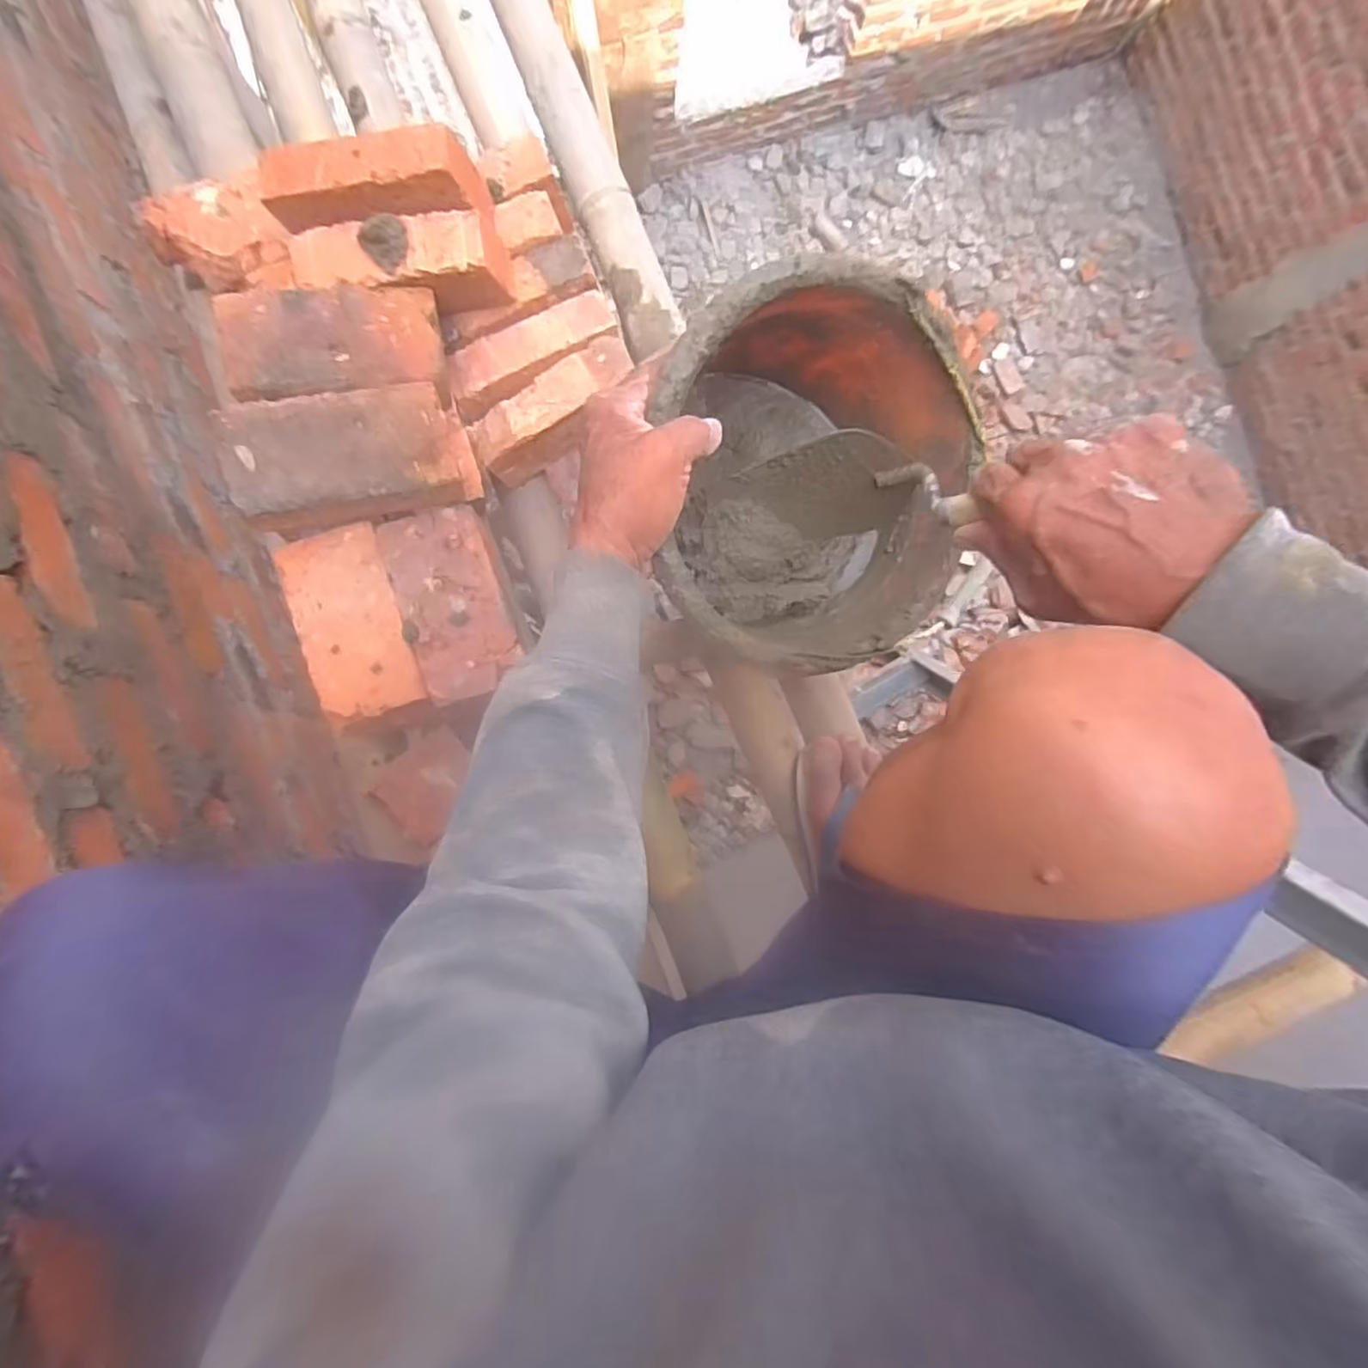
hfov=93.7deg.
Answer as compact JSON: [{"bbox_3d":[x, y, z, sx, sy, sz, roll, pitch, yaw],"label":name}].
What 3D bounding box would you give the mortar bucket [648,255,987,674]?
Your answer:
[{"bbox_3d":[0.060,-0.153,0.498,0.268,0.199,0.248,-10,110,-30],"label":"mortar bucket"}]

